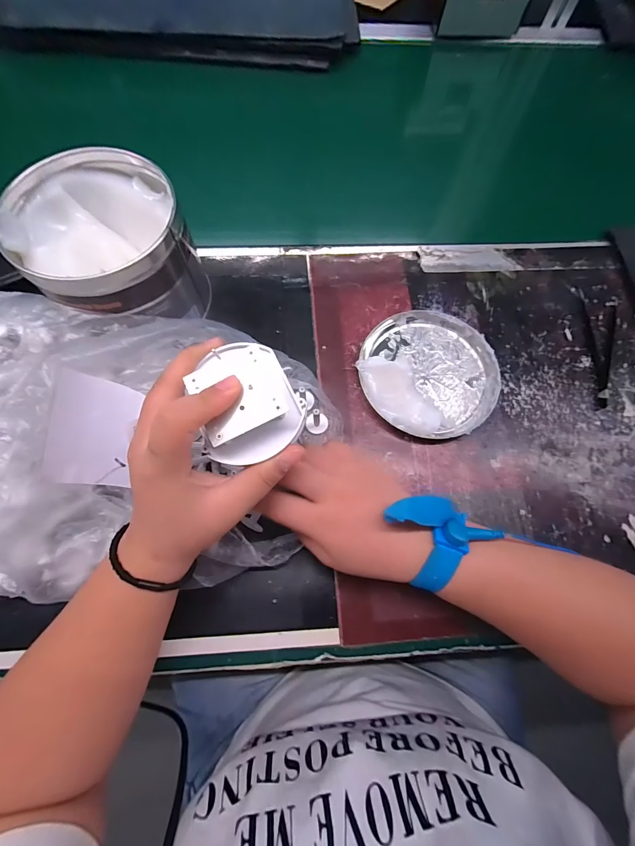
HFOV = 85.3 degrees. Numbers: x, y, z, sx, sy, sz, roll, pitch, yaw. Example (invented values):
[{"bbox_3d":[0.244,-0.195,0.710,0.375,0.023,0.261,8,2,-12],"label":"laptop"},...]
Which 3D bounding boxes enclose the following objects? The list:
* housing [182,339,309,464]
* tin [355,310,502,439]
[{"bbox_3d":[-0.040,-0.011,0.194,0.056,0.032,0.056,-24,74,-10],"label":"housing"},{"bbox_3d":[0.104,-0.050,0.321,0.125,0.025,0.126,1,71,-2],"label":"tin"}]

